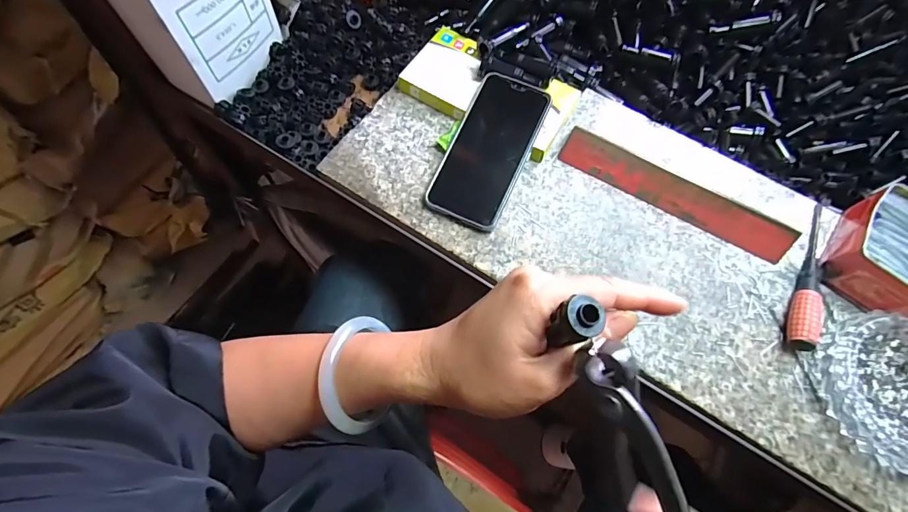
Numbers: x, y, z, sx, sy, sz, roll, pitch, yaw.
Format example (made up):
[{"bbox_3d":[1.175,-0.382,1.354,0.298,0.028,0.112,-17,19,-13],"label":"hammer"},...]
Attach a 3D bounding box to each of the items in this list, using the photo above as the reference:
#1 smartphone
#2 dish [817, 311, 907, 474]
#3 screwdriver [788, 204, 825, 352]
[{"bbox_3d":[0.035,-0.106,0.408,0.075,0.008,0.156,22,79,10],"label":"smartphone"},{"bbox_3d":[0.365,0.110,0.337,0.118,0.023,0.121,1,69,-2],"label":"dish"},{"bbox_3d":[0.336,0.017,0.382,0.025,0.025,0.156,30,61,9],"label":"screwdriver"}]

